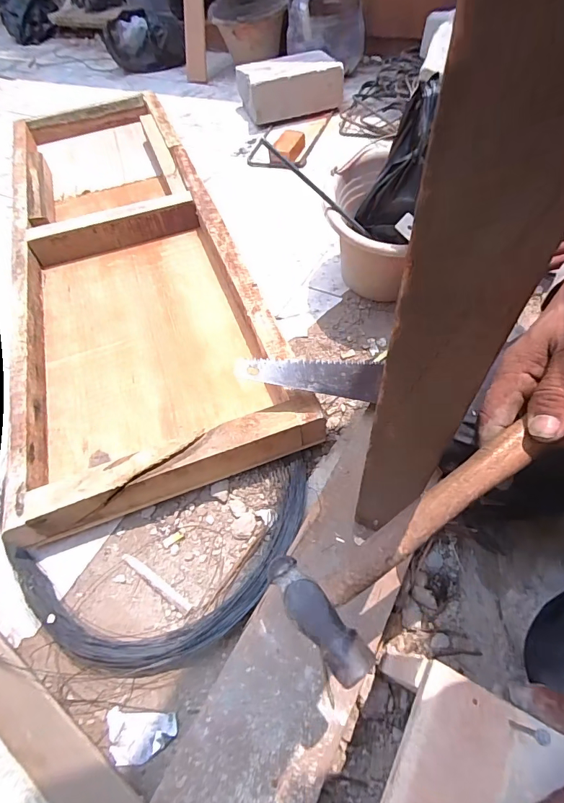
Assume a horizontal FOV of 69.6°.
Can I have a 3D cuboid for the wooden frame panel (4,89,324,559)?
[{"bbox_3d":[-0.336,-0.347,0.843,0.374,0.080,1.206,-19,56,-9],"label":"wooden frame panel"}]

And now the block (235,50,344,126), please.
[{"bbox_3d":[0.026,-0.913,1.172,0.282,0.106,0.177,-18,55,-8],"label":"block"}]

